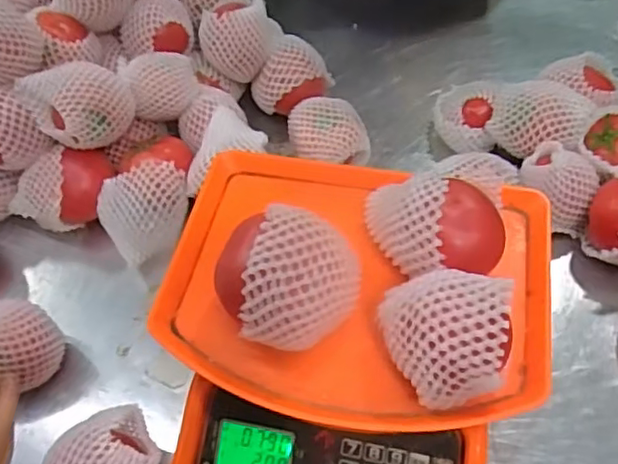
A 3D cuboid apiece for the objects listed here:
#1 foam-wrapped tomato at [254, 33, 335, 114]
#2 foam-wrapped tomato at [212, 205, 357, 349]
[{"bbox_3d":[-0.016,-0.178,0.739,0.081,0.076,0.088,38,66,26],"label":"foam-wrapped tomato"},{"bbox_3d":[-0.014,0.035,0.438,0.095,0.082,0.086,-1,55,4],"label":"foam-wrapped tomato"}]

